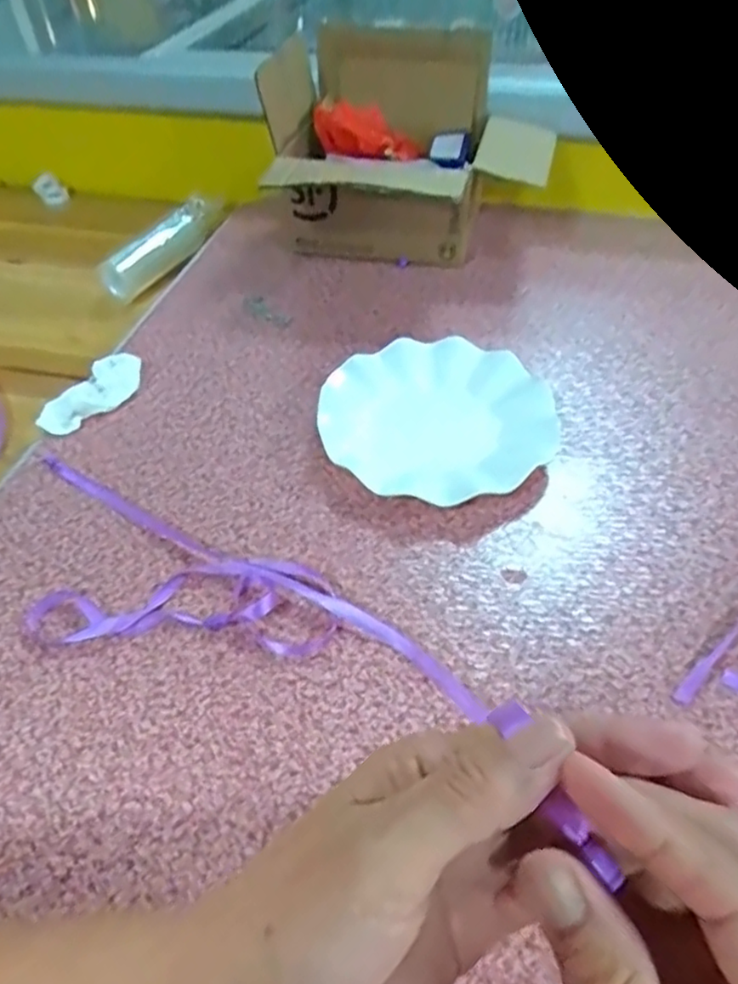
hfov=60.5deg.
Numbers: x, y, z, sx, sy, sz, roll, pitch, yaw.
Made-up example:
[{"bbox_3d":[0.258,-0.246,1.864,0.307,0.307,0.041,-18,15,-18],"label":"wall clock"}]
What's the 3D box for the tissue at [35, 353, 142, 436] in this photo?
[{"bbox_3d":[-0.242,-0.086,0.550,0.040,0.022,0.096,34,58,27],"label":"tissue"}]

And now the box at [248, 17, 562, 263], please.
[{"bbox_3d":[0.045,-0.345,0.652,0.260,0.185,0.175,11,50,11],"label":"box"}]

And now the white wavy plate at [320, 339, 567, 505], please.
[{"bbox_3d":[0.053,-0.056,0.508,0.177,0.028,0.173,-2,49,0],"label":"white wavy plate"}]

